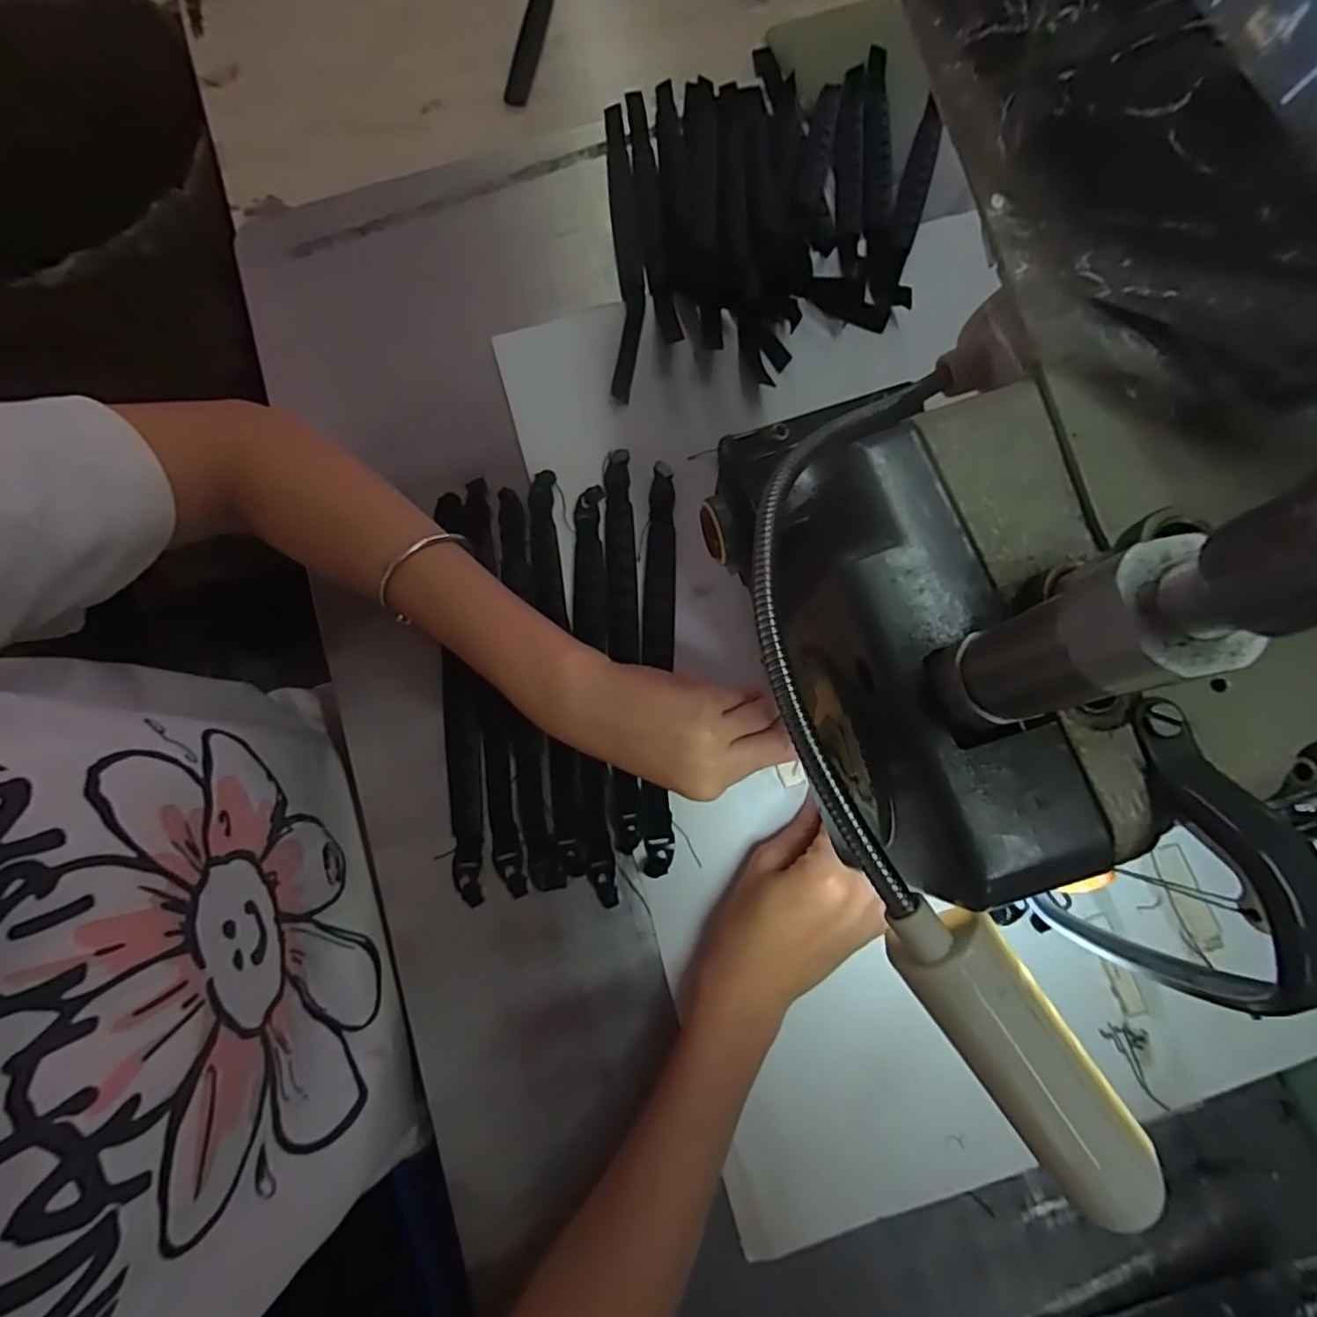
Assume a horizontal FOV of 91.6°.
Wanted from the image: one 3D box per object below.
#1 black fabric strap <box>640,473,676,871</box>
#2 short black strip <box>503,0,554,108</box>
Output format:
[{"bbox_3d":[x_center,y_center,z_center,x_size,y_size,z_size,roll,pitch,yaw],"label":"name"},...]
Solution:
[{"bbox_3d":[0.000,-0.001,0.367,0.019,0.006,0.235,1,77,1],"label":"black fabric strap"},{"bbox_3d":[-0.094,-0.458,0.470,0.016,0.007,0.116,9,77,3],"label":"short black strip"}]

